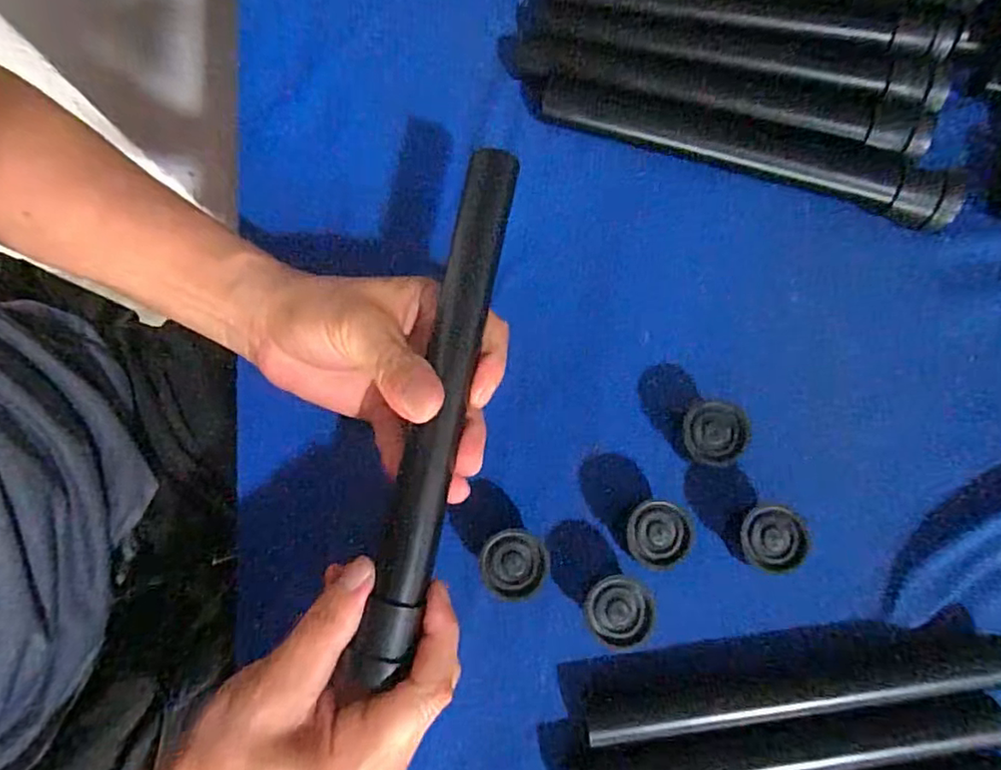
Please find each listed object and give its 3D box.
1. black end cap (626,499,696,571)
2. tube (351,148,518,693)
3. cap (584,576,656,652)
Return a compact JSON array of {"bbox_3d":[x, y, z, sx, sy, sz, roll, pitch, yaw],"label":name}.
[{"bbox_3d":[0.082,0.079,0.311,0.034,0.033,0.033,0,79,1],"label":"black end cap"},{"bbox_3d":[-0.028,0.007,0.275,0.025,0.031,0.242,11,81,3],"label":"tube"},{"bbox_3d":[0.060,0.116,0.307,0.033,0.034,0.034,0,79,1],"label":"cap"}]

